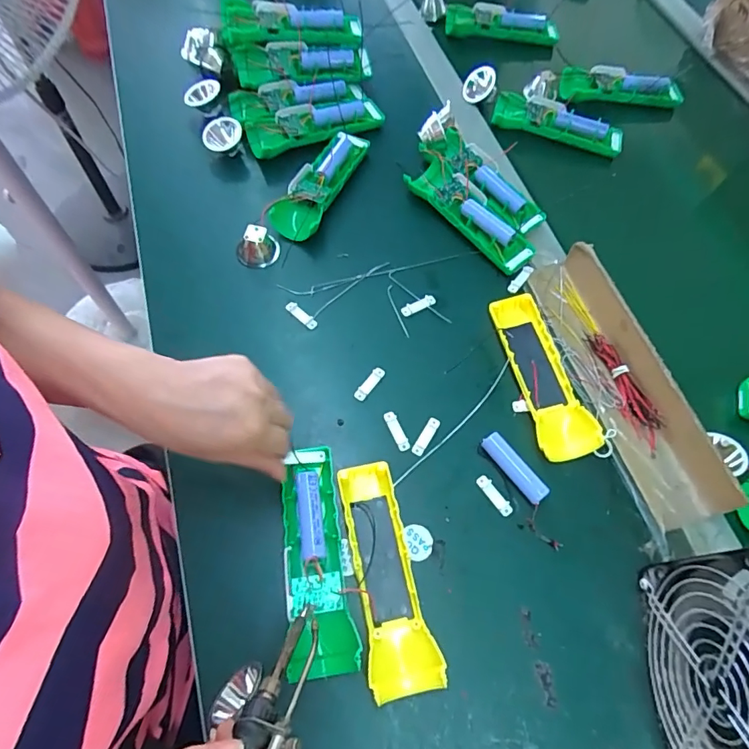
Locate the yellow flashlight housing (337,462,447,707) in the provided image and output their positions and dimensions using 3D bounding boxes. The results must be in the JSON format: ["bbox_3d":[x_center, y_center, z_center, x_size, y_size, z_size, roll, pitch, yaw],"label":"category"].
[{"bbox_3d":[0.008,0.150,0.371,0.047,0.023,0.162,-9,64,-7],"label":"yellow flashlight housing"}]

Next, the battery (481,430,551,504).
[{"bbox_3d":[0.118,0.079,0.413,0.016,0.018,0.066,-32,69,-17],"label":"battery"}]

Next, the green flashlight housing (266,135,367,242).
[{"bbox_3d":[-0.058,-0.220,0.543,0.054,0.027,0.158,20,64,7],"label":"green flashlight housing"}]

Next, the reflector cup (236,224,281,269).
[{"bbox_3d":[-0.123,-0.133,0.508,0.043,0.033,0.038,-6,64,-6],"label":"reflector cup"}]

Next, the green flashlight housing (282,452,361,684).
[{"bbox_3d":[-0.045,0.135,0.370,0.046,0.025,0.164,-6,65,-6],"label":"green flashlight housing"}]

